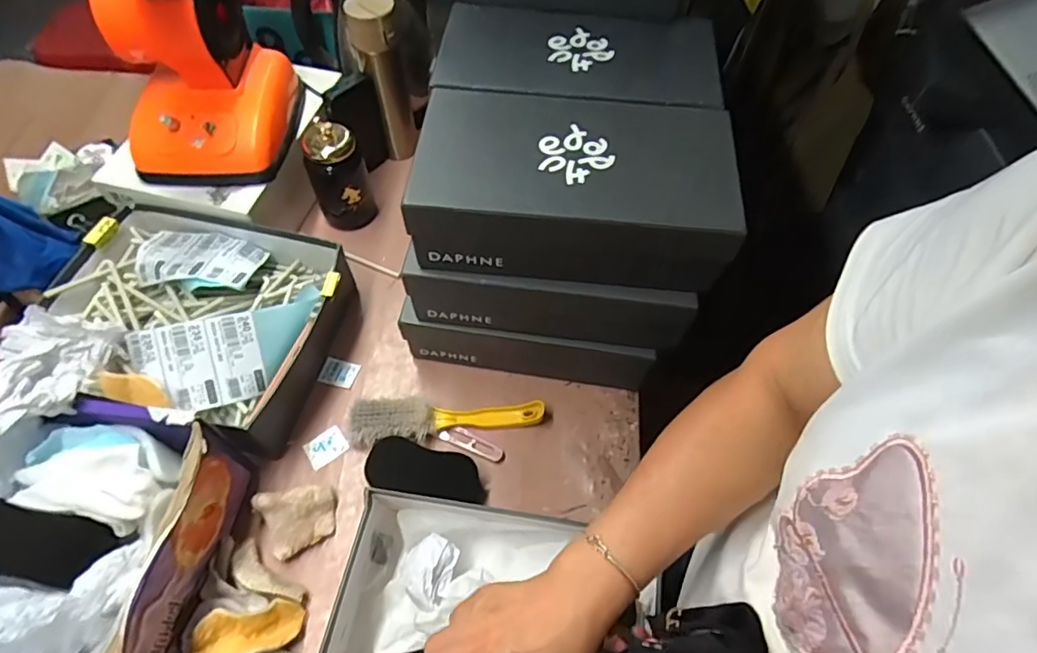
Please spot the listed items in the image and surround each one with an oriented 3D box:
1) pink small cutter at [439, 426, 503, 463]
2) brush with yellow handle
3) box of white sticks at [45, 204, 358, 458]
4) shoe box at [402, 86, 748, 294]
[{"bbox_3d":[-0.056,0.138,0.670,0.079,0.006,0.021,21,61,10],"label":"pink small cutter"},{"bbox_3d":[-0.085,0.110,0.667,0.225,0.034,0.054,0,59,-2],"label":"brush with yellow handle"},{"bbox_3d":[-0.393,-0.012,0.694,0.319,0.092,0.260,14,60,7],"label":"box of white sticks"},{"bbox_3d":[0.053,-0.140,0.555,0.295,0.099,0.164,6,59,2],"label":"shoe box"}]

